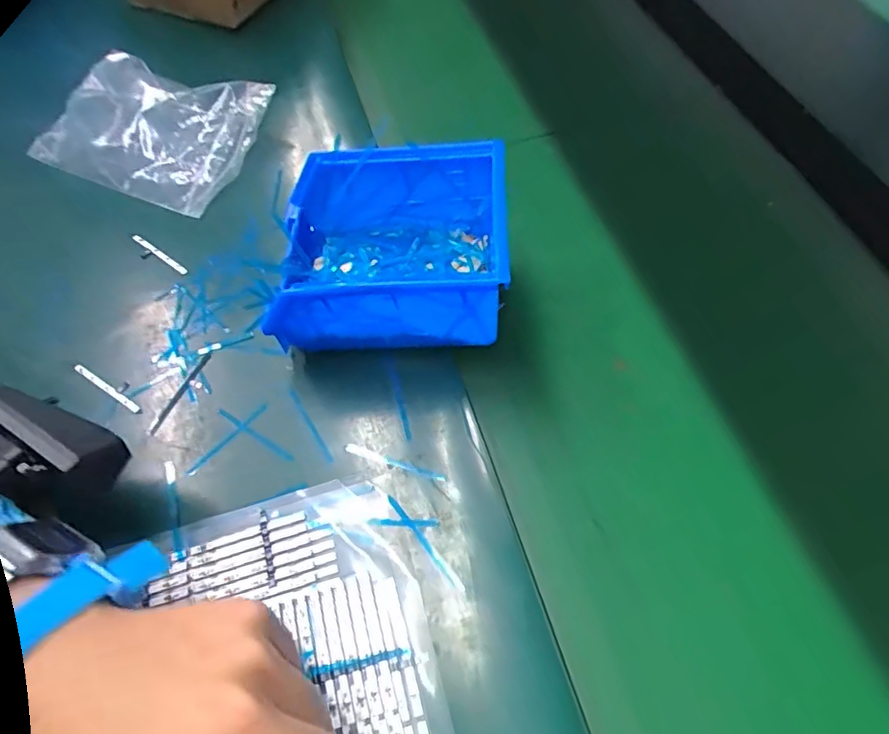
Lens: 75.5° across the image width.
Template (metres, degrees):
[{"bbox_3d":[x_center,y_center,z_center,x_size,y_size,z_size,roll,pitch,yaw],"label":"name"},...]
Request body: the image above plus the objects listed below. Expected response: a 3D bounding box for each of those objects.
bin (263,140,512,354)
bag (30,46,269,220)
[{"bbox_3d":[-0.034,-0.066,0.350,0.130,0.082,0.103,1,58,3],"label":"bin"},{"bbox_3d":[-0.243,-0.195,0.471,0.185,0.040,0.117,18,61,13],"label":"bag"}]

